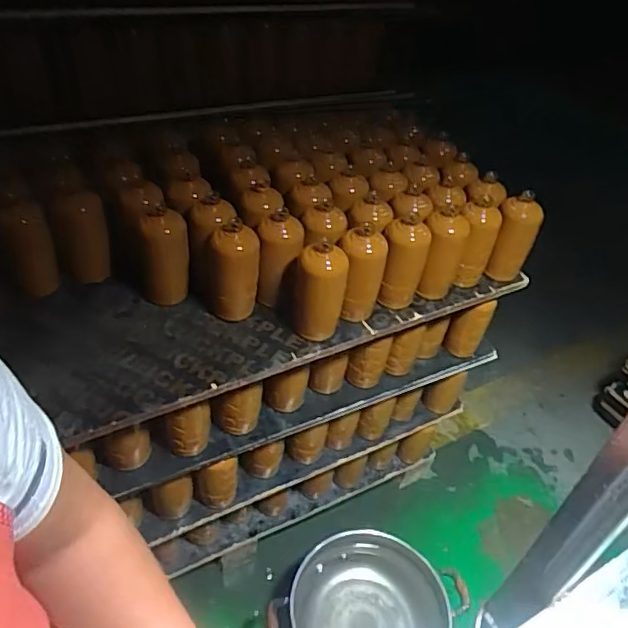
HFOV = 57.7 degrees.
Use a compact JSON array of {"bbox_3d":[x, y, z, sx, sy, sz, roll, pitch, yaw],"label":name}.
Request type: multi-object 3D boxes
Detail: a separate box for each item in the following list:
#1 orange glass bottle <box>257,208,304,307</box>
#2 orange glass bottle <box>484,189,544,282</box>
[{"bbox_3d":[-0.061,-0.091,0.998,0.077,0.155,0.083,2,40,-6],"label":"orange glass bottle"},{"bbox_3d":[0.396,-0.149,1.135,0.080,0.165,0.066,18,41,12],"label":"orange glass bottle"}]

